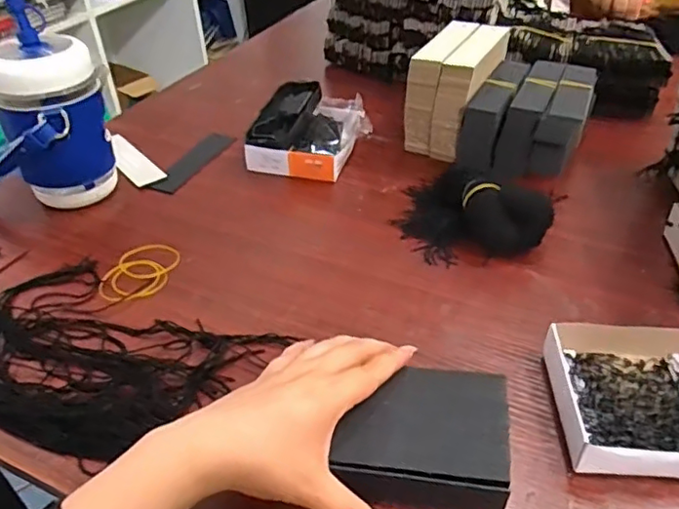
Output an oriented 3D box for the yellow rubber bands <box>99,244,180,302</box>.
[{"bbox_3d":[-0.165,0.012,0.497,0.053,0.004,0.075,7,37,10],"label":"yellow rubber bands"}]

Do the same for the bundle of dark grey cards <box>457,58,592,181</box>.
[{"bbox_3d":[0.203,-0.146,0.635,0.108,0.079,0.135,18,40,22],"label":"bundle of dark grey cards"}]

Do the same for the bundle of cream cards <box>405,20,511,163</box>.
[{"bbox_3d":[0.128,-0.180,0.652,0.070,0.106,0.130,19,41,23],"label":"bundle of cream cards"}]

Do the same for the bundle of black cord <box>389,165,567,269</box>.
[{"bbox_3d":[0.105,-0.041,0.524,0.144,0.051,0.094,28,45,32],"label":"bundle of black cord"}]

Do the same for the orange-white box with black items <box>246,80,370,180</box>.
[{"bbox_3d":[-0.029,-0.130,0.636,0.116,0.056,0.113,10,38,13],"label":"orange-white box with black items"}]

